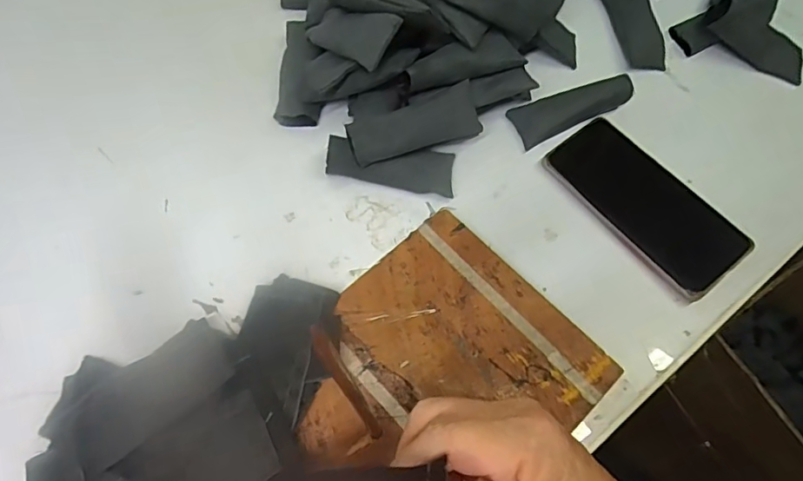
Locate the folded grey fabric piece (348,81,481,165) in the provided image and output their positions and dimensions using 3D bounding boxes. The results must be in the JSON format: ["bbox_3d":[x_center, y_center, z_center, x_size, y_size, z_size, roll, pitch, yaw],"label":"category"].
[{"bbox_3d":[0.011,-0.092,0.420,0.104,0.020,0.039,-19,95,-9],"label":"folded grey fabric piece"}]

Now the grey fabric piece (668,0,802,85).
[{"bbox_3d":[0.322,-0.185,0.483,0.106,0.040,0.087,-13,66,-7],"label":"grey fabric piece"}]

